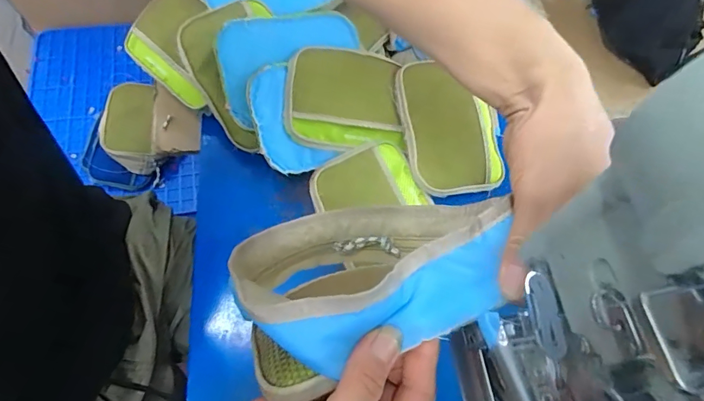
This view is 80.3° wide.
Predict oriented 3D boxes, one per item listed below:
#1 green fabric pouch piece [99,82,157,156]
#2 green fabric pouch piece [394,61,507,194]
[{"bbox_3d":[-0.469,-0.170,0.872,0.114,0.014,0.169,-5,67,-2],"label":"green fabric pouch piece"},{"bbox_3d":[0.139,-0.102,0.567,0.134,0.033,0.182,-4,65,-5],"label":"green fabric pouch piece"}]

